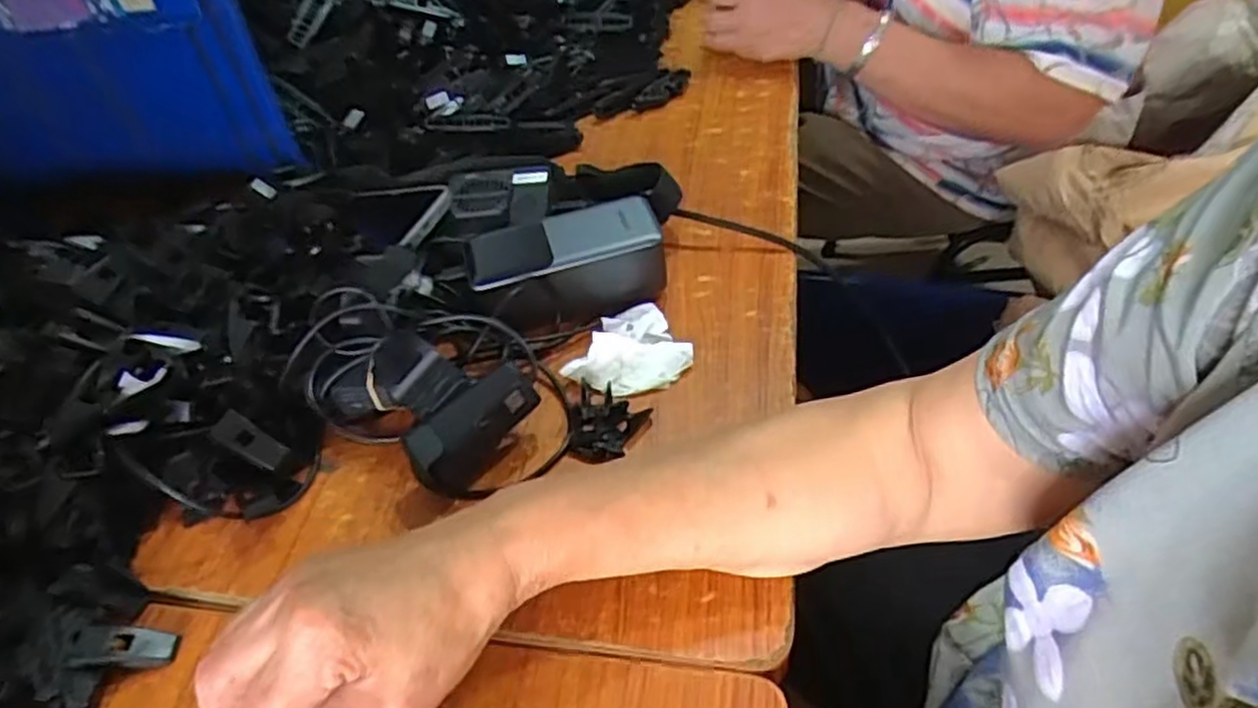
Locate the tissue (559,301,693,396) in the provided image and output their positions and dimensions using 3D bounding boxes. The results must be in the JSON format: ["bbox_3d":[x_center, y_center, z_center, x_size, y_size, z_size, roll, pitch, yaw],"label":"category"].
[{"bbox_3d":[0.005,-0.006,0.474,0.064,0.023,0.073,17,50,20],"label":"tissue"}]

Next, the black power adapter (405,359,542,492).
[{"bbox_3d":[-0.085,0.038,0.412,0.032,0.029,0.074,34,72,32],"label":"black power adapter"}]

